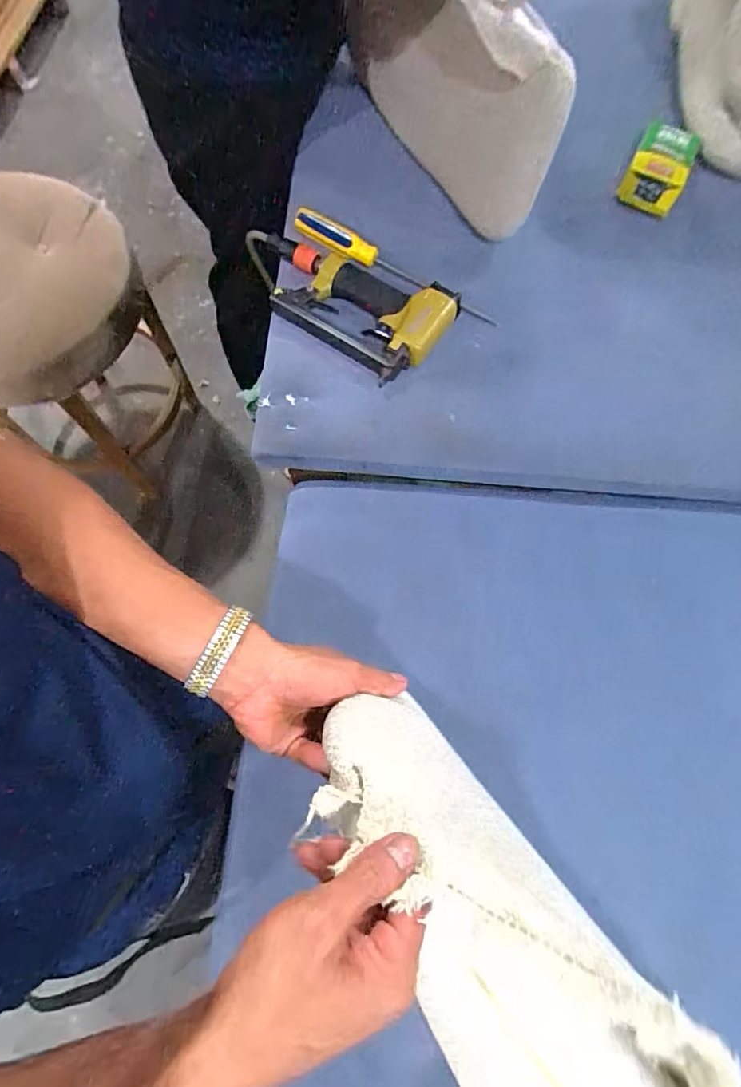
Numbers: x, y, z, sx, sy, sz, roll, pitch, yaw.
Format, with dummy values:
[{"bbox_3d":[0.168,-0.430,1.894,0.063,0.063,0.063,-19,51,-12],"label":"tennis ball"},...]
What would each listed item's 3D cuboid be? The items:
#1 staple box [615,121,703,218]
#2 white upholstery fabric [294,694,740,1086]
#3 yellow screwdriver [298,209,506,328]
[{"bbox_3d":[0.381,-0.497,0.666,0.077,0.037,0.128,26,75,6],"label":"staple box"},{"bbox_3d":[0.096,0.276,0.296,0.130,0.127,0.396,-31,83,-9],"label":"white upholstery fabric"},{"bbox_3d":[0.031,-0.347,0.632,0.287,0.020,0.031,31,74,8],"label":"yellow screwdriver"}]

